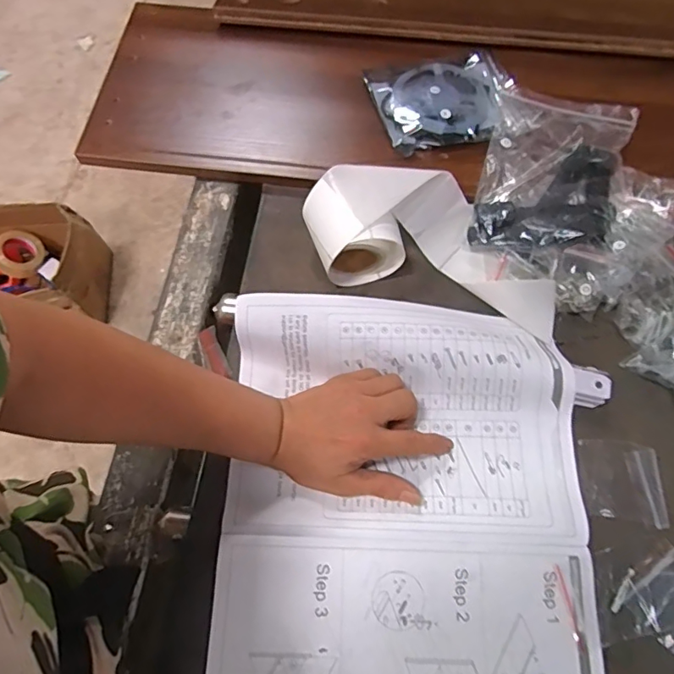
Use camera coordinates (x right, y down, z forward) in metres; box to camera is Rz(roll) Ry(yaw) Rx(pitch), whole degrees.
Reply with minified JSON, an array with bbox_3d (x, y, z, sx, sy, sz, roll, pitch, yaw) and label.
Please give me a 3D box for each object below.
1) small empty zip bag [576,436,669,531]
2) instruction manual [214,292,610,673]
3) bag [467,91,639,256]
[{"bbox_3d":[0.225,0.113,0.398,0.062,0.008,0.061,5,67,1],"label":"small empty zip bag"},{"bbox_3d":[0.053,0.160,0.378,0.271,0.036,0.401,-1,67,-1],"label":"instruction manual"},{"bbox_3d":[0.209,-0.163,0.482,0.127,0.025,0.185,17,68,6],"label":"bag"}]

